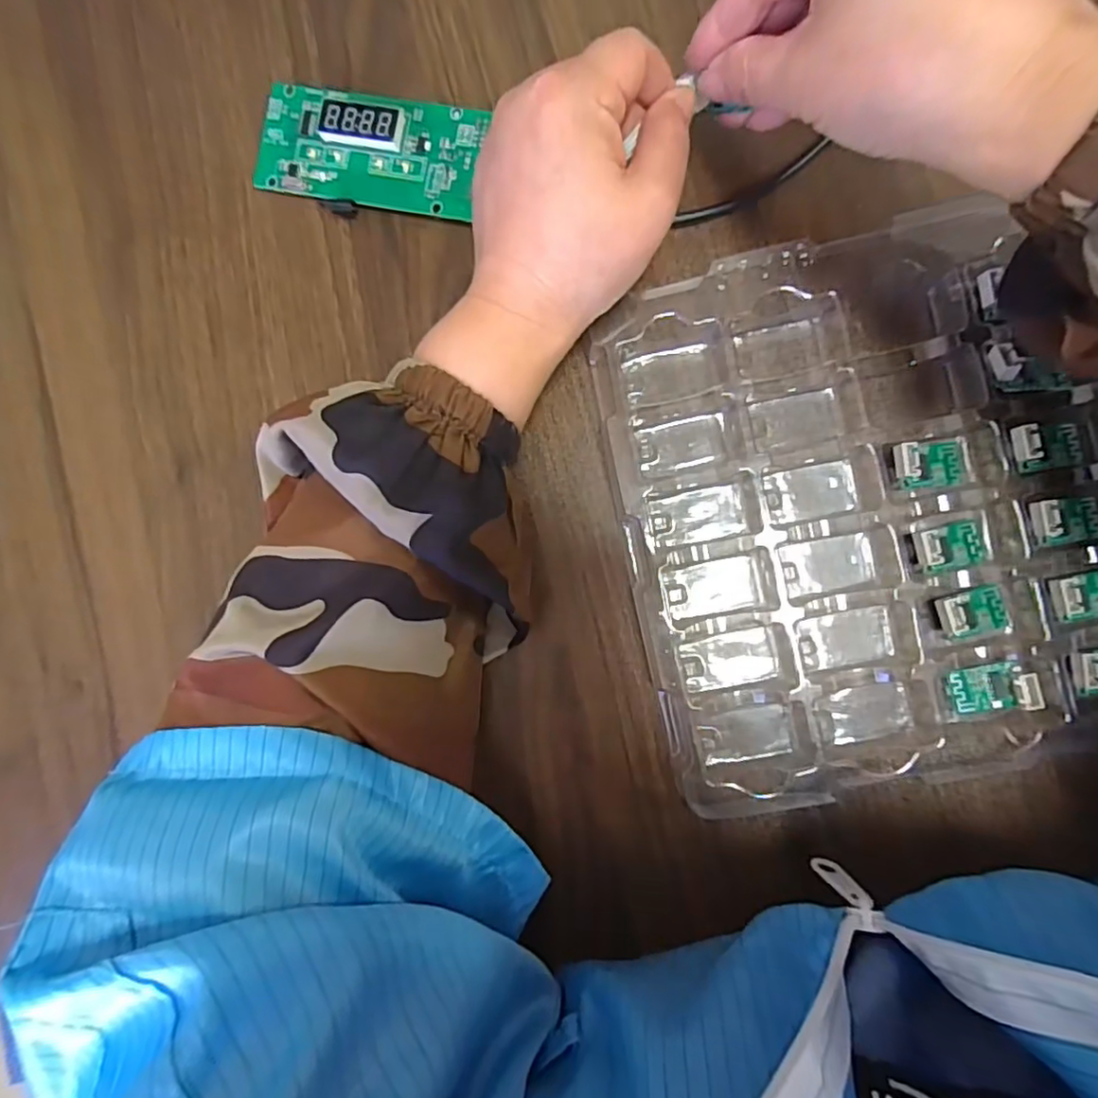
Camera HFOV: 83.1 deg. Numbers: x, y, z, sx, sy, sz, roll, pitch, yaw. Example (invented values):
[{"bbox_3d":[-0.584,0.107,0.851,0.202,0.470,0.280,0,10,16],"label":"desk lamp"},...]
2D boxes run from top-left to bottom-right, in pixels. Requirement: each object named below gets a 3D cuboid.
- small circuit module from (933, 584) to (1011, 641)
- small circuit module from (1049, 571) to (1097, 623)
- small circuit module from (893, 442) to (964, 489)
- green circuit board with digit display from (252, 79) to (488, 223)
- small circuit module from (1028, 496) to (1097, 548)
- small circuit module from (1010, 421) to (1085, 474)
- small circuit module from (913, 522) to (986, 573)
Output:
[{"bbox_3d":[0.164,0.025,0.237,0.027,0.008,0.017,-12,88,4],"label":"small circuit module"},{"bbox_3d":[0.205,0.017,0.234,0.029,0.008,0.017,-7,88,5],"label":"small circuit module"},{"bbox_3d":[0.149,-0.033,0.242,0.026,0.009,0.017,-5,88,5],"label":"small circuit module"},{"bbox_3d":[-0.079,-0.171,0.265,0.095,0.014,0.047,13,90,5],"label":"green circuit board with digit display"},{"bbox_3d":[0.198,-0.011,0.235,0.026,0.007,0.017,-8,88,5],"label":"small circuit module"},{"bbox_3d":[0.191,-0.039,0.237,0.027,0.010,0.018,-9,88,5],"label":"small circuit module"},{"bbox_3d":[0.156,-0.001,0.241,0.027,0.006,0.017,-14,80,-10],"label":"small circuit module"}]

